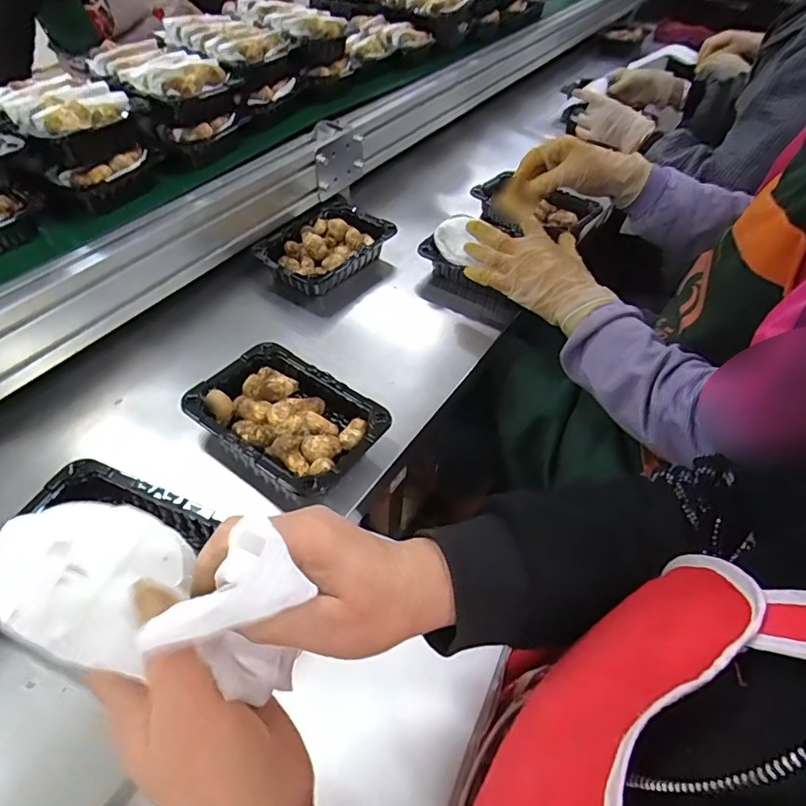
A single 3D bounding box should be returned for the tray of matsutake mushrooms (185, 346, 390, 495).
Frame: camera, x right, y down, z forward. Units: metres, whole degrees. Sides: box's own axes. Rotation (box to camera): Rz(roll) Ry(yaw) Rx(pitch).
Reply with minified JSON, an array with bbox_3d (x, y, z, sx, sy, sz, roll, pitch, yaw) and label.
[{"bbox_3d":[-0.119,0.018,0.523,0.181,0.044,0.126,33,54,23],"label":"tray of matsutake mushrooms"}]

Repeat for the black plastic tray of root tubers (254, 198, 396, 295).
[{"bbox_3d":[-0.109,-0.225,0.734,0.135,0.044,0.192,29,53,20],"label":"black plastic tray of root tubers"}]

